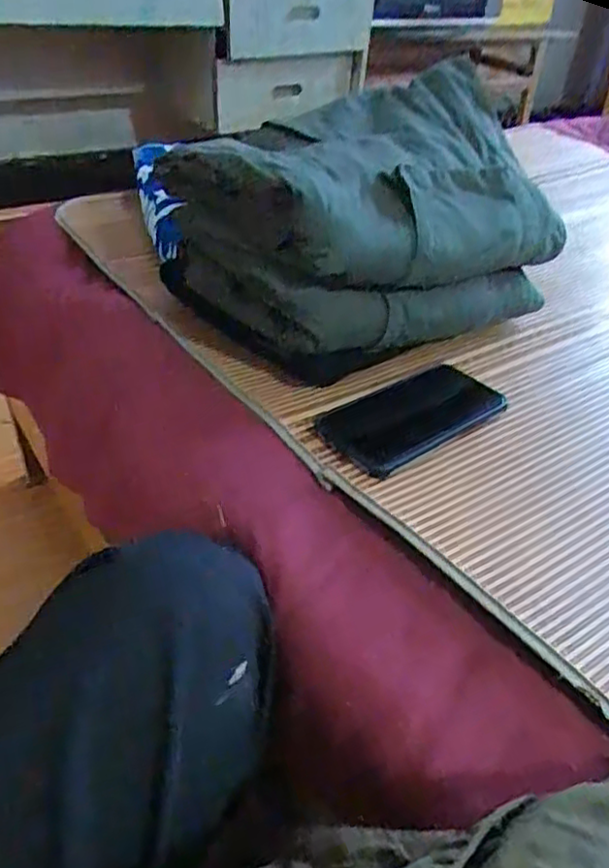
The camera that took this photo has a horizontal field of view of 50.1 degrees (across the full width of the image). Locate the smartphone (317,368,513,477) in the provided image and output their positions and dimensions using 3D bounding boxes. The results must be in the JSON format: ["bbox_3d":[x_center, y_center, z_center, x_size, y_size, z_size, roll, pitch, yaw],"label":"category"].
[{"bbox_3d":[0.091,-0.017,0.530,0.149,0.014,0.075,-27,58,-25],"label":"smartphone"}]

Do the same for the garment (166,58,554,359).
[{"bbox_3d":[0.067,-0.189,0.606,0.292,0.196,0.204,-22,45,-30],"label":"garment"}]

